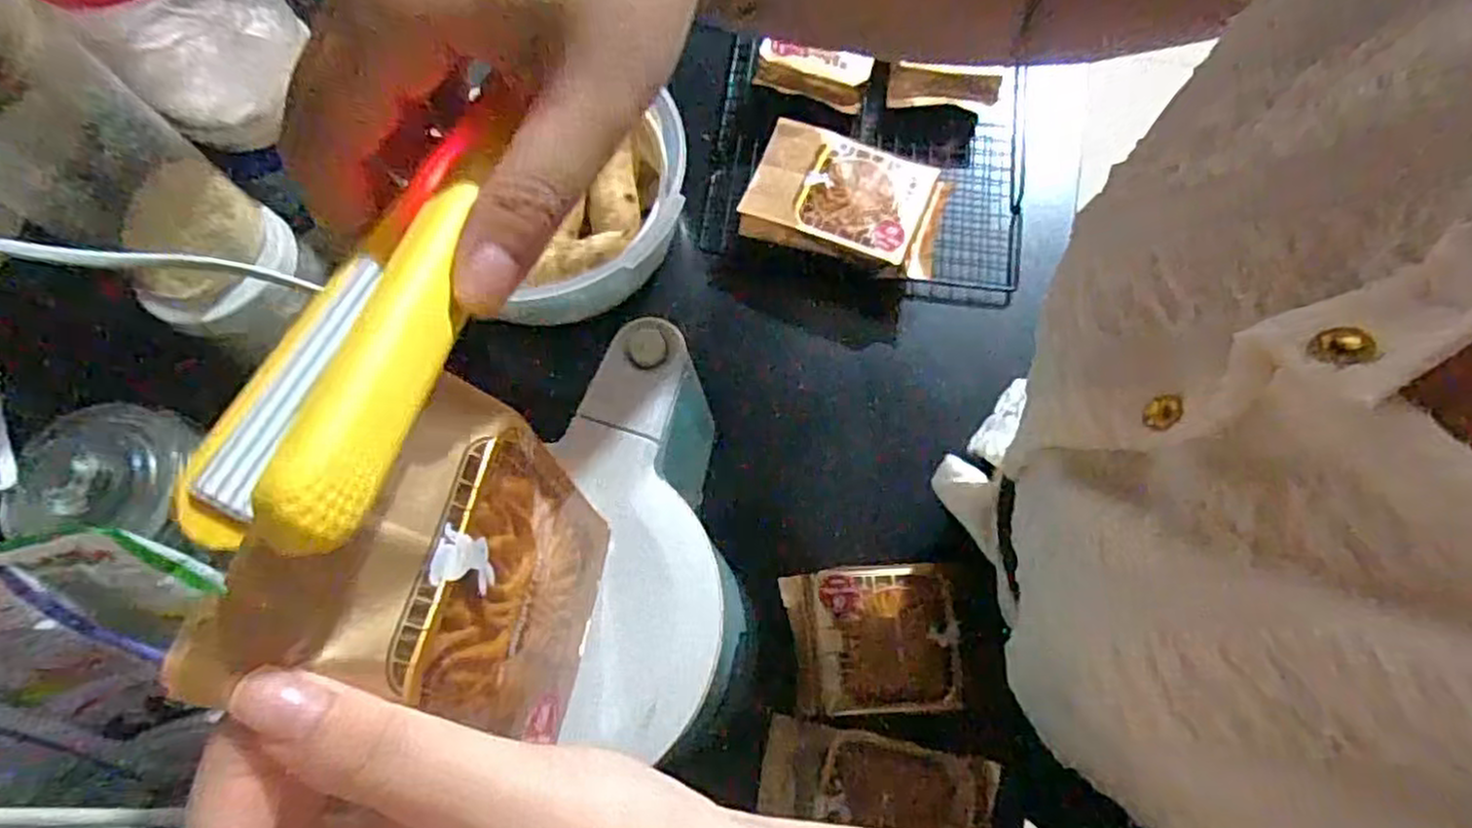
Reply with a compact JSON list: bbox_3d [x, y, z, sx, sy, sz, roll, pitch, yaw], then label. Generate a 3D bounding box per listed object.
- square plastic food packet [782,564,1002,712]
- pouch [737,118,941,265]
[{"bbox_3d":[0.097,0.141,0.479,0.124,0.010,0.088,-3,71,1],"label":"square plastic food packet"},{"bbox_3d":[0.076,-0.164,0.573,0.128,0.022,0.092,23,76,11],"label":"pouch"}]

